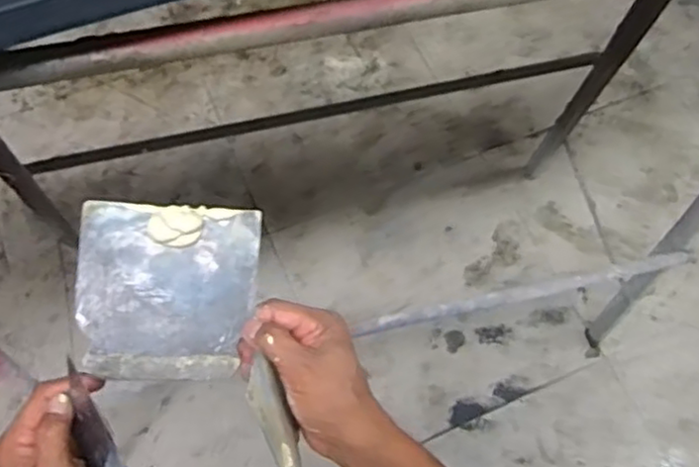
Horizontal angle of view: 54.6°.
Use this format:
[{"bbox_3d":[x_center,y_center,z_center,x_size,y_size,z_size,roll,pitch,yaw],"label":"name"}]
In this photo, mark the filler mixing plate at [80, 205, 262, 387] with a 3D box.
[{"bbox_3d":[-0.123,0.038,0.455,0.116,0.013,0.116,5,80,-9],"label":"filler mixing plate"}]

